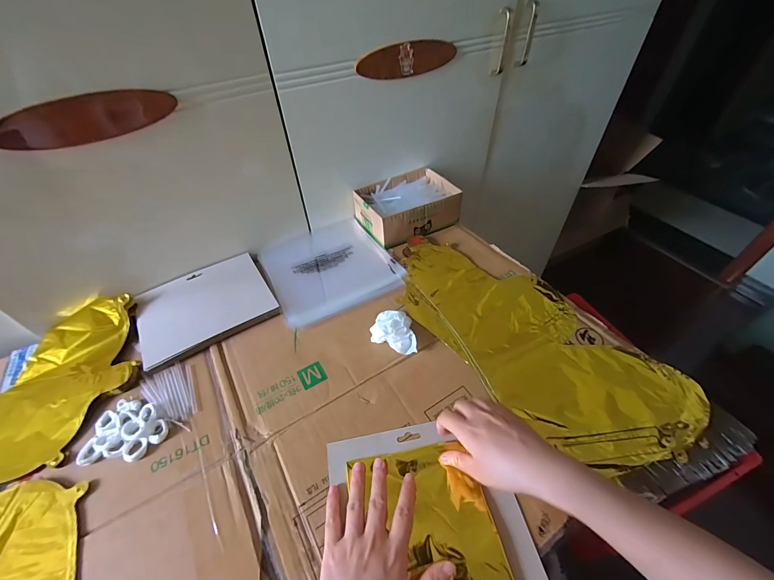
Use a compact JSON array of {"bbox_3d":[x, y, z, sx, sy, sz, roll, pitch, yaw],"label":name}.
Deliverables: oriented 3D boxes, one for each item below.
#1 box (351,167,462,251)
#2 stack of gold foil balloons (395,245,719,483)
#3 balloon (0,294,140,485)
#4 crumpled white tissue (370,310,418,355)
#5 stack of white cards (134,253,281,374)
[{"bbox_3d":[0.040,-0.171,0.660,0.182,0.062,0.133,-24,51,-19],"label":"box"},{"bbox_3d":[0.190,0.059,0.493,0.200,0.019,0.450,-31,54,-24],"label":"stack of gold foil balloons"},{"bbox_3d":[-0.542,0.157,0.402,0.405,0.022,0.219,-20,50,-15],"label":"balloon"},{"bbox_3d":[0.015,0.060,0.476,0.068,0.028,0.049,18,51,18],"label":"crumpled white tissue"},{"bbox_3d":[-0.288,0.022,0.528,0.196,0.011,0.162,-25,52,-19],"label":"stack of white cards"}]

